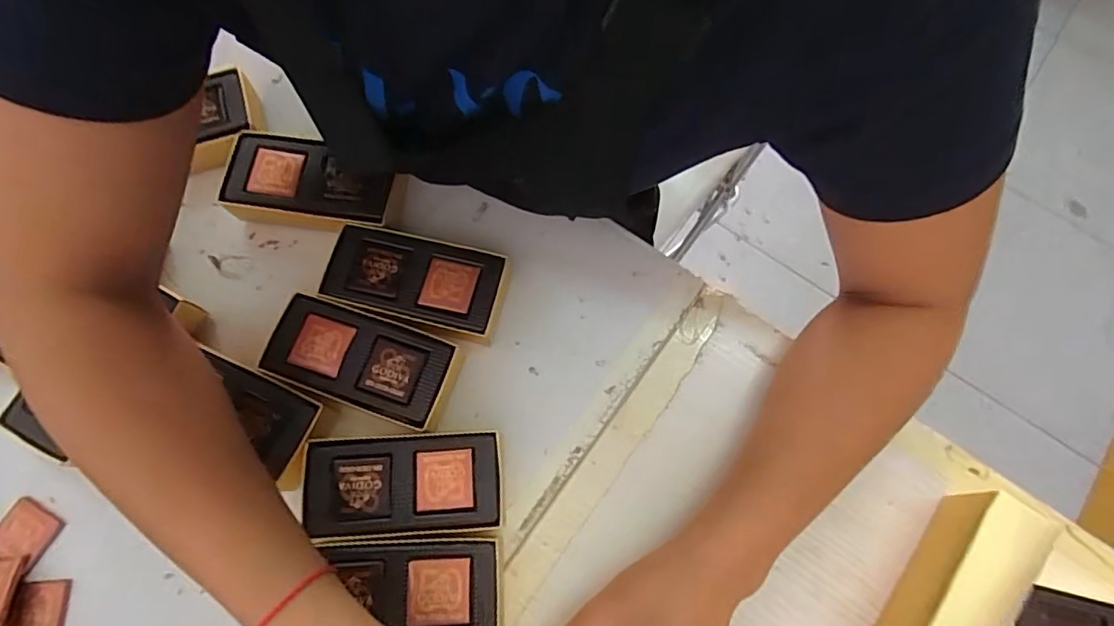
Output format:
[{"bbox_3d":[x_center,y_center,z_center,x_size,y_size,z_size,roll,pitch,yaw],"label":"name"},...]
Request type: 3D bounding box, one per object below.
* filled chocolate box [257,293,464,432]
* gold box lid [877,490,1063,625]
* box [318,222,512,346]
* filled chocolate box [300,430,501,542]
[{"bbox_3d":[-0.122,0.033,0.358,0.115,0.031,0.055,18,73,4],"label":"filled chocolate box"},{"bbox_3d":[0.213,0.153,0.305,0.031,0.061,0.111,35,76,9],"label":"gold box lid"},{"bbox_3d":[-0.091,-0.019,0.374,0.115,0.030,0.060,16,73,4],"label":"box"},{"bbox_3d":[-0.090,0.103,0.336,0.112,0.032,0.055,-3,73,-2],"label":"filled chocolate box"}]

